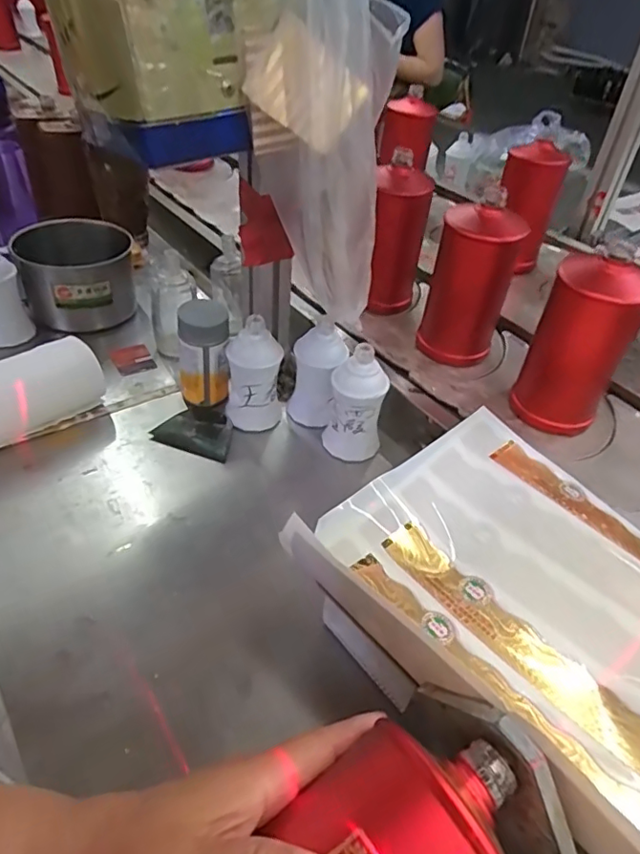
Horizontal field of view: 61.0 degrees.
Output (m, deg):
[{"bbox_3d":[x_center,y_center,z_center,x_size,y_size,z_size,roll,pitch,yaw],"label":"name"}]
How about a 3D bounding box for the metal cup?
[{"bbox_3d":[-0.310,-0.196,0.700,0.128,0.092,0.138,2,43,-1],"label":"metal cup"}]

